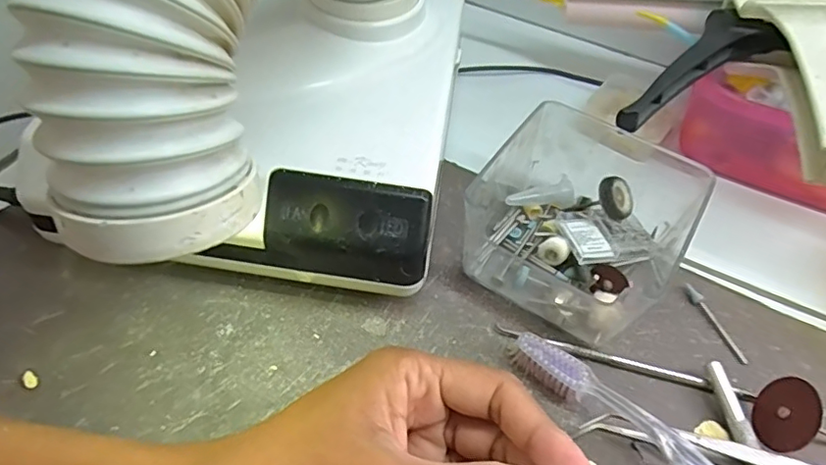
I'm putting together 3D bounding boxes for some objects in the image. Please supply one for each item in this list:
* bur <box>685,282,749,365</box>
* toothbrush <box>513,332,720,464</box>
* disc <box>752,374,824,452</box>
[{"bbox_3d":[0.159,0.047,0.287,0.005,0.006,0.047,-20,57,-17],"label":"bur"},{"bbox_3d":[0.124,0.103,0.231,0.188,0.021,0.016,35,57,21],"label":"toothbrush"},{"bbox_3d":[0.167,0.080,0.245,0.004,0.030,0.032,32,29,-17],"label":"disc"}]

